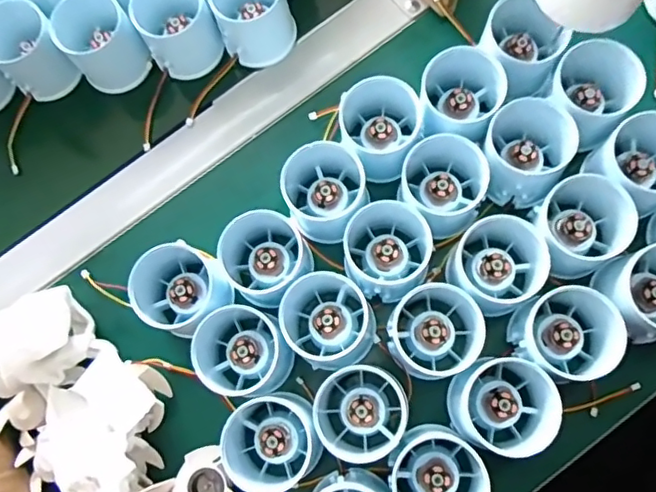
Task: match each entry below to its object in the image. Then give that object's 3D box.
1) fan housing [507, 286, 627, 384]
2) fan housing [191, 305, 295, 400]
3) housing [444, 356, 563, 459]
[{"bbox_3d":[0.142,0.051,0.335,0.060,0.043,0.054,-24,75,0],"label":"fan housing"},{"bbox_3d":[-0.055,0.062,0.351,0.052,0.041,0.061,-26,75,0],"label":"fan housing"},{"bbox_3d":[0.102,0.091,0.329,0.050,0.047,0.055,-1,76,6],"label":"housing"}]

